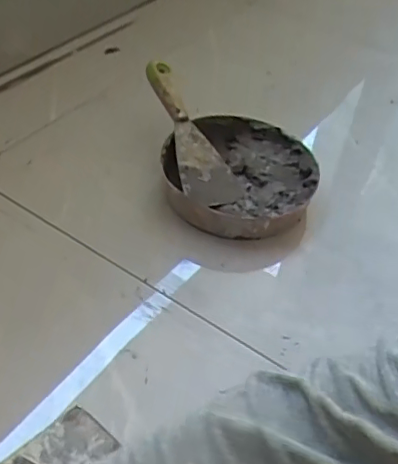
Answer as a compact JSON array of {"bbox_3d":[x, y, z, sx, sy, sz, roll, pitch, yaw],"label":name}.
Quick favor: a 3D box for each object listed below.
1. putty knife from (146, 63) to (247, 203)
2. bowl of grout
[{"bbox_3d":[-0.013,-0.115,0.648,0.064,0.025,0.199,-16,68,-20],"label":"putty knife"},{"bbox_3d":[0.046,-0.061,0.631,0.164,0.041,0.168,3,45,-3],"label":"bowl of grout"}]

